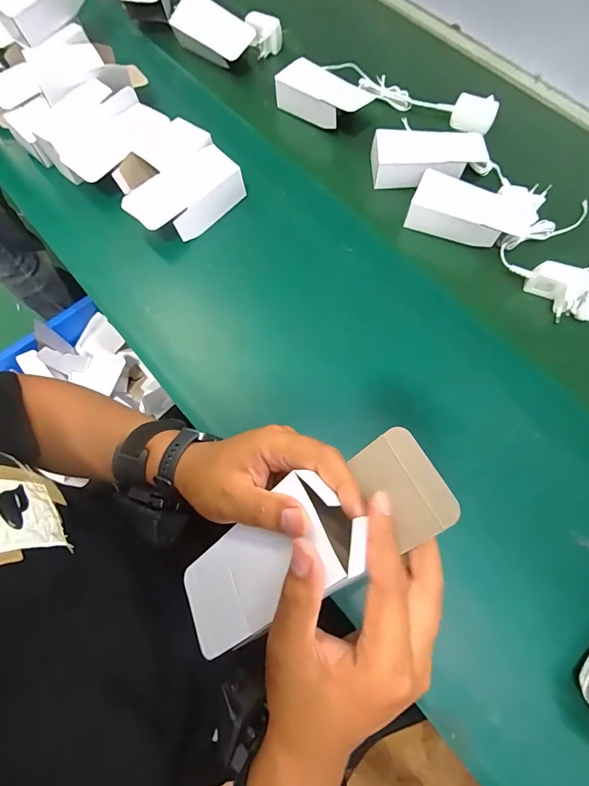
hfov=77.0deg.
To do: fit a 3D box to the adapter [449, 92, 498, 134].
[{"bbox_3d":[0.272,-0.422,0.558,0.062,0.035,0.033,12,68,11],"label":"adapter"}]

